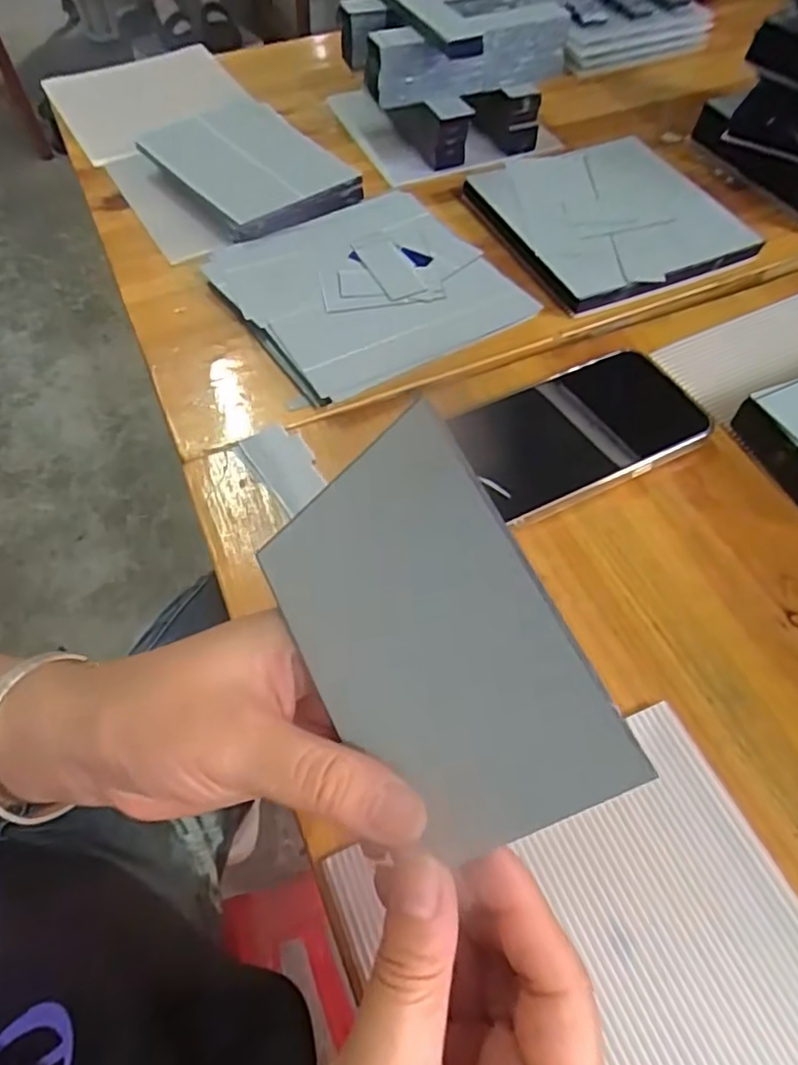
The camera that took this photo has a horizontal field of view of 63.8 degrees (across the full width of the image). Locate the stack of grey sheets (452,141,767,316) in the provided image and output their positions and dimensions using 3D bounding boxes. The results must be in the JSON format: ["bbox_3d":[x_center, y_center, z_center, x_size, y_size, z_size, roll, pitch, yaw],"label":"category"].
[{"bbox_3d":[0.148,-0.230,0.461,0.146,0.009,0.153,-23,61,-12],"label":"stack of grey sheets"}]

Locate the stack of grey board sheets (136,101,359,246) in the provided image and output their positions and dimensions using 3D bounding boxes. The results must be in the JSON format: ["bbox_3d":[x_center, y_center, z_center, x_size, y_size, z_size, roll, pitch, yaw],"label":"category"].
[{"bbox_3d":[-0.113,-0.287,0.489,0.113,0.018,0.167,-34,64,-18],"label":"stack of grey board sheets"}]

